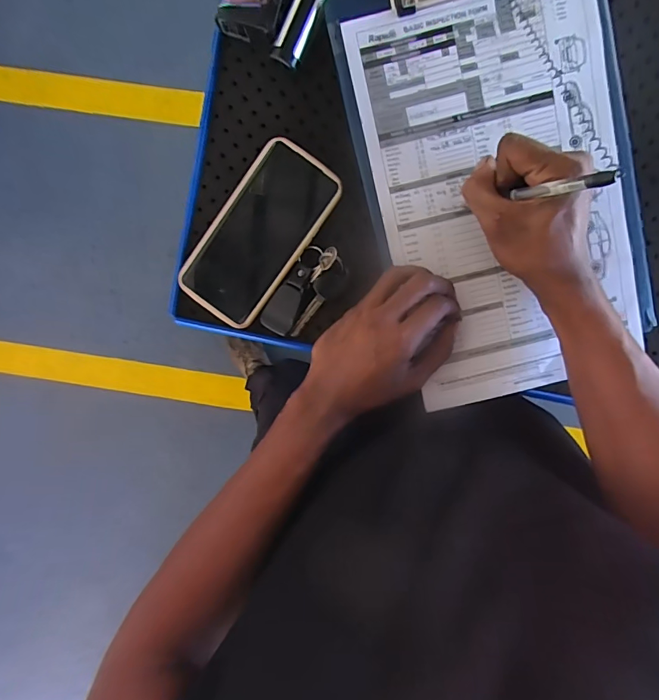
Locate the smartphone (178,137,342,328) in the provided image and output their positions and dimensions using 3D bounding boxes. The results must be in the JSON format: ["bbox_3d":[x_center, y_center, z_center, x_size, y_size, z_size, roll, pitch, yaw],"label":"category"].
[{"bbox_3d":[-0.065,-0.107,0.406,0.082,0.011,0.167,36,96,-1],"label":"smartphone"}]

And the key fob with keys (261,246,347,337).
[{"bbox_3d":[-0.023,-0.053,0.403,0.047,0.016,0.091,32,96,-1],"label":"key fob with keys"}]

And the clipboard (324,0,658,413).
[{"bbox_3d":[0.153,-0.145,0.385,0.227,0.023,0.364,-14,95,4],"label":"clipboard"}]

